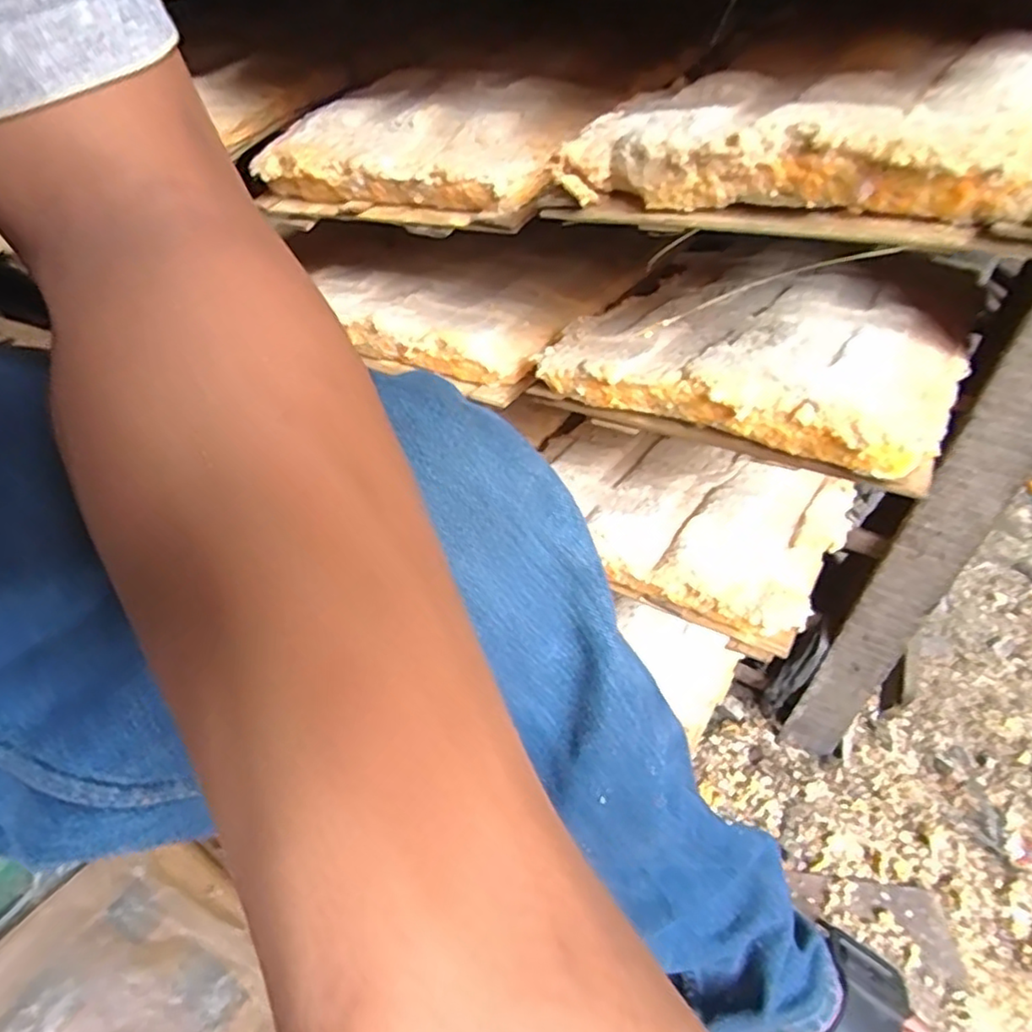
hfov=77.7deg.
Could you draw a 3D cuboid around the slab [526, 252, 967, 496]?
[{"bbox_3d":[0.173,-0.122,0.449,0.223,0.059,0.291,20,41,21],"label":"slab"}]

